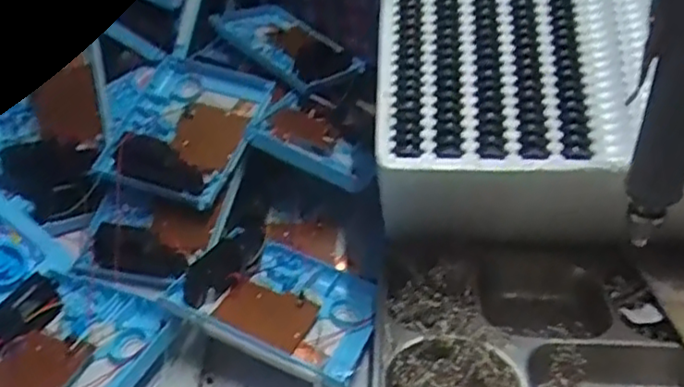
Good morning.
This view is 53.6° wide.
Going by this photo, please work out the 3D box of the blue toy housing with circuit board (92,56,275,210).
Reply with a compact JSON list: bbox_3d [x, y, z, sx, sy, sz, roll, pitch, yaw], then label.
[{"bbox_3d":[-0.159,-0.073,0.712,0.135,0.031,0.171,20,57,10],"label":"blue toy housing with circuit board"}]

